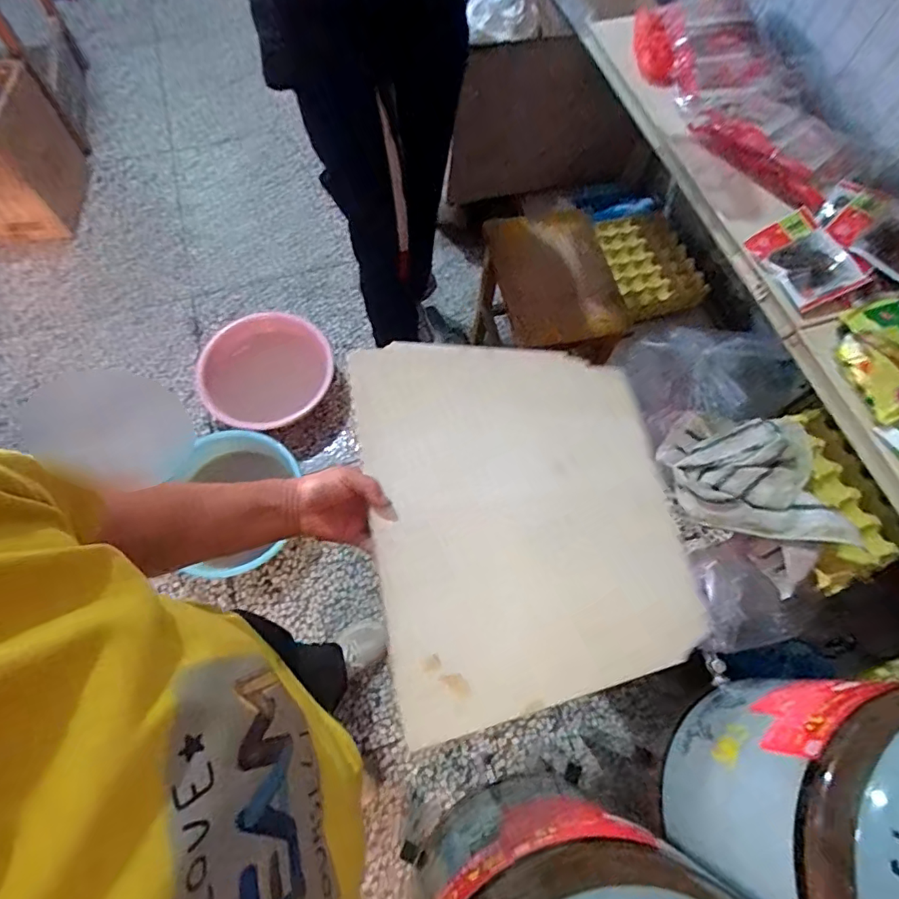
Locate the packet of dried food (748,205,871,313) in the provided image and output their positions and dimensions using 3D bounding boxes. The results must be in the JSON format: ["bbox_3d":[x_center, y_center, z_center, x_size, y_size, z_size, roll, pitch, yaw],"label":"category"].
[{"bbox_3d":[0.612,-0.329,0.879,0.116,0.021,0.172,-29,70,7],"label":"packet of dried food"}]

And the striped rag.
[{"bbox_3d":[0.508,0.045,0.848,0.292,0.094,0.249,36,71,12],"label":"striped rag"}]

